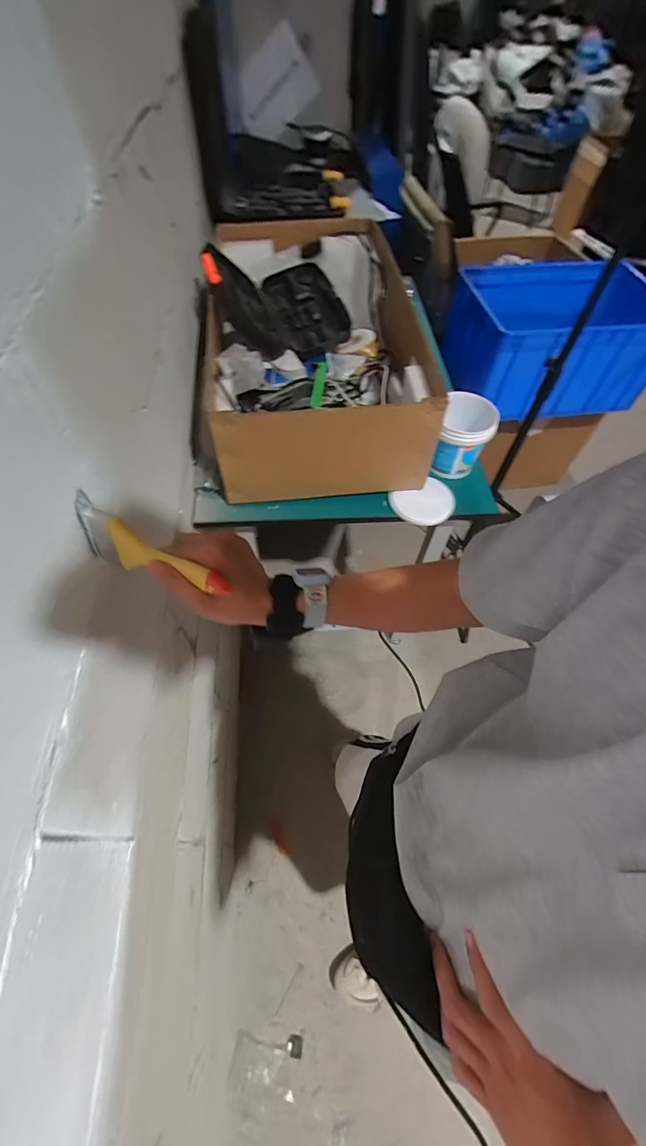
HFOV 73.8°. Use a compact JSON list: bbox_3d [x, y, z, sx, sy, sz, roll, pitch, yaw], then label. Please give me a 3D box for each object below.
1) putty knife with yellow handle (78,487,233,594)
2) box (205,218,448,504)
[{"bbox_3d":[-0.163,-0.014,0.399,0.170,0.059,0.015,24,34,11],"label":"putty knife with yellow handle"},{"bbox_3d":[-0.017,-0.448,0.879,0.404,0.250,0.629,-5,58,-5],"label":"box"}]

